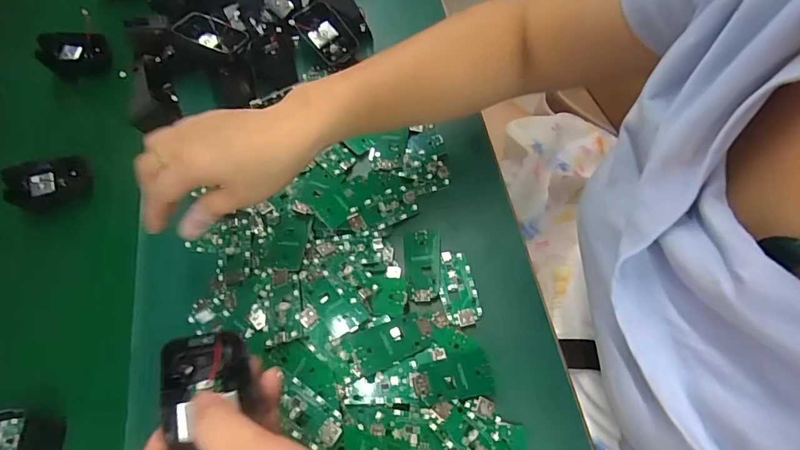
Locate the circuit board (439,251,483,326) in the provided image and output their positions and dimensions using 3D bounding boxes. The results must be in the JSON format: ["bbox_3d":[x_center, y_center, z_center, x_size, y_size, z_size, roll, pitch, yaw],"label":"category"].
[{"bbox_3d":[0.048,0.052,0.381,0.029,0.006,0.064,-11,64,0],"label":"circuit board"}]

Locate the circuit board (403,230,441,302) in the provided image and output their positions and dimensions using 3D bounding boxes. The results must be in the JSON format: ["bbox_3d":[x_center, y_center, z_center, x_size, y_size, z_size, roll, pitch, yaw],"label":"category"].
[{"bbox_3d":[0.019,0.034,0.390,0.031,0.004,0.063,-3,64,4],"label":"circuit board"}]

